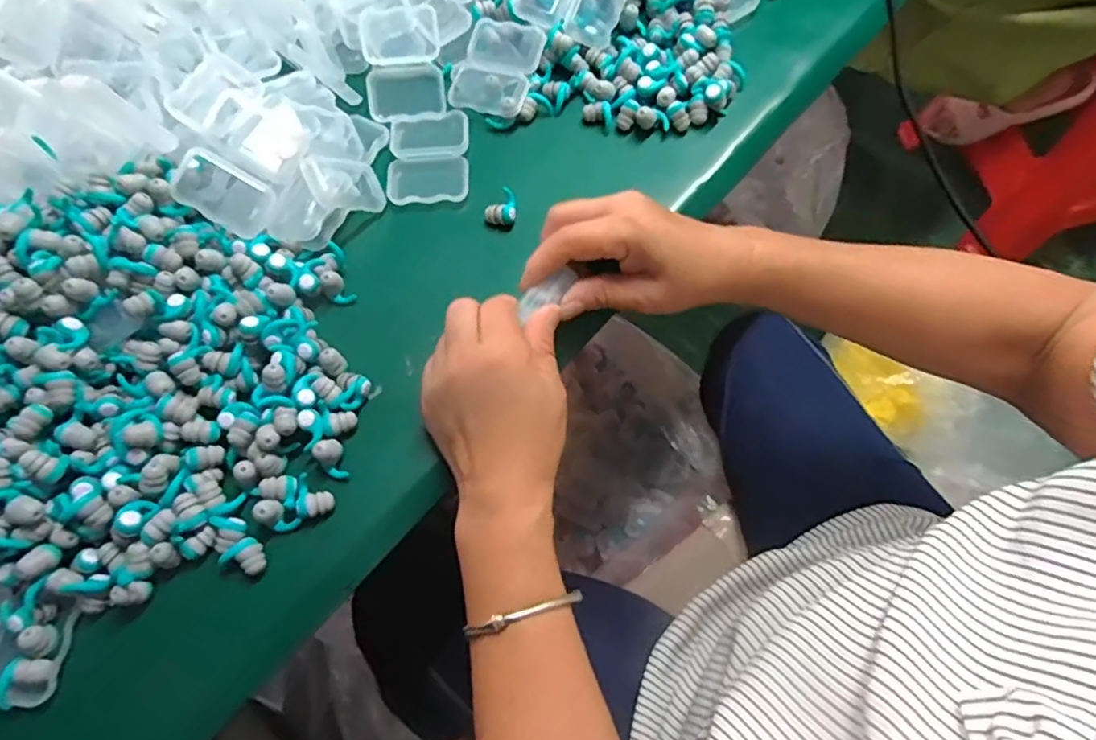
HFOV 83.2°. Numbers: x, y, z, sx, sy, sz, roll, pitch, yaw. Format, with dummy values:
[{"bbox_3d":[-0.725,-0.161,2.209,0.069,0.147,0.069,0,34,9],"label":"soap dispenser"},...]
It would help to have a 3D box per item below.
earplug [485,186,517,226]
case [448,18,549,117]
[{"bbox_3d":[-0.032,-0.108,0.418,0.021,0.018,0.023,-6,68,-1],"label":"earplug"},{"bbox_3d":[-0.038,-0.222,0.455,0.059,0.019,0.073,20,69,9],"label":"case"}]

